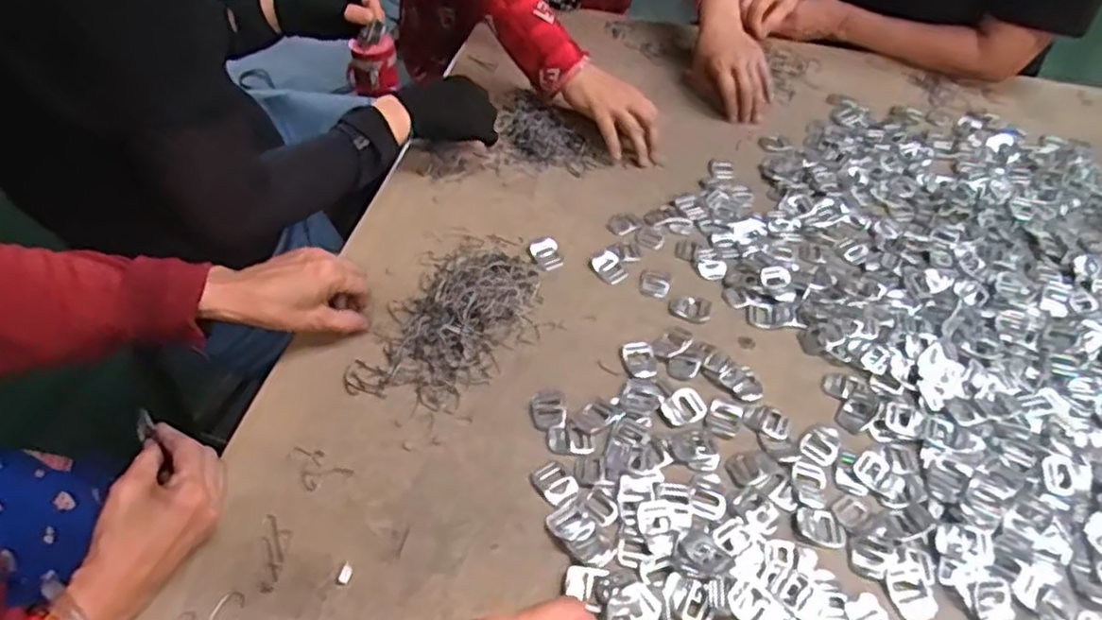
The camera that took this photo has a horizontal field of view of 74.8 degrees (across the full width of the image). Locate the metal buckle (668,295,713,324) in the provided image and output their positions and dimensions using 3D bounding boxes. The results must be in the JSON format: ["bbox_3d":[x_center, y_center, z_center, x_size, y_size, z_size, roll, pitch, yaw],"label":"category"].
[{"bbox_3d":[0.138,-0.002,0.708,0.041,0.004,0.036,9,48,4],"label":"metal buckle"}]

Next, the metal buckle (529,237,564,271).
[{"bbox_3d":[-0.004,-0.059,0.752,0.029,0.010,0.042,-13,50,-15],"label":"metal buckle"}]

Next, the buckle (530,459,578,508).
[{"bbox_3d":[0.004,0.138,0.573,0.026,0.004,0.038,-31,57,-28],"label":"buckle"}]

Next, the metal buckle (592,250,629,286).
[{"bbox_3d":[0.060,-0.044,0.744,0.031,0.005,0.041,-24,53,-23],"label":"metal buckle"}]

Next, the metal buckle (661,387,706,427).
[{"bbox_3d":[0.117,0.086,0.630,0.039,0.004,0.030,-32,57,-28],"label":"metal buckle"}]

